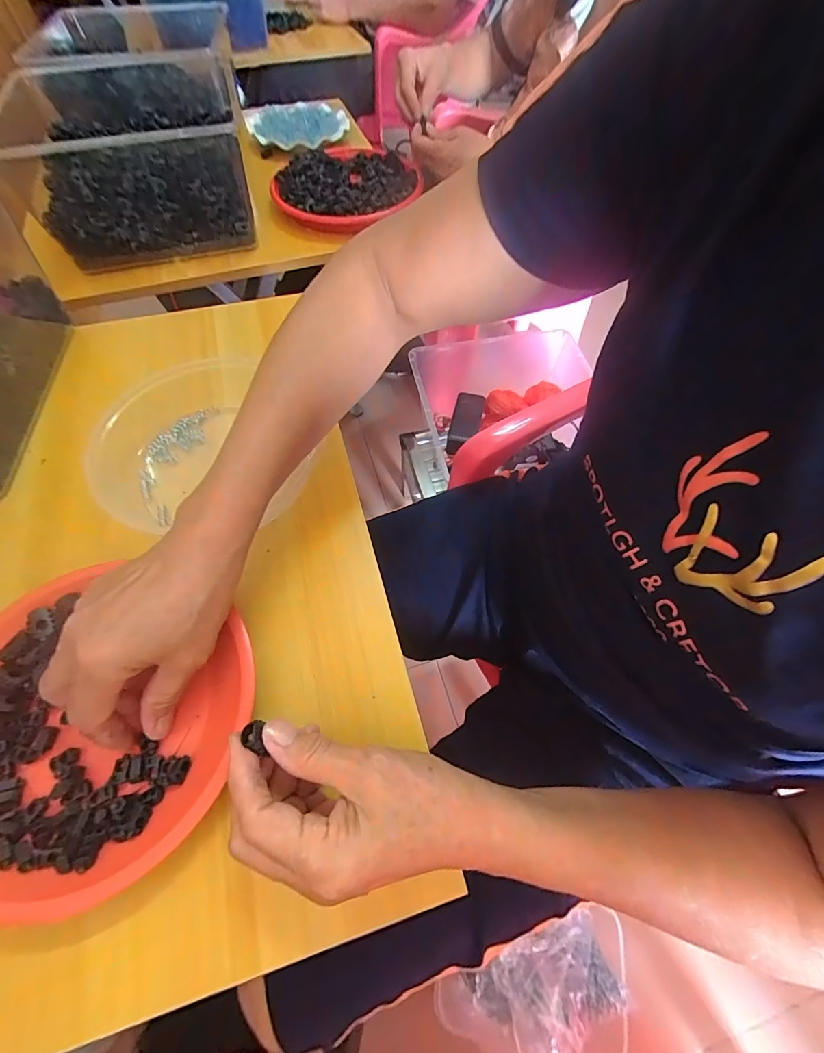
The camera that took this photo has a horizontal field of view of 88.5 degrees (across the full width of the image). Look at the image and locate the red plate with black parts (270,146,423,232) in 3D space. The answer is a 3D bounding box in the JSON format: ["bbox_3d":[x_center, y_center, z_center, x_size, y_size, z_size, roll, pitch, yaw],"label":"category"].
[{"bbox_3d":[-0.112,-0.566,0.692,0.230,0.032,0.254,-14,61,-9],"label":"red plate with black parts"}]

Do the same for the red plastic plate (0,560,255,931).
[{"bbox_3d":[-0.204,0.125,0.267,0.186,0.027,0.174,0,60,-1],"label":"red plastic plate"}]

